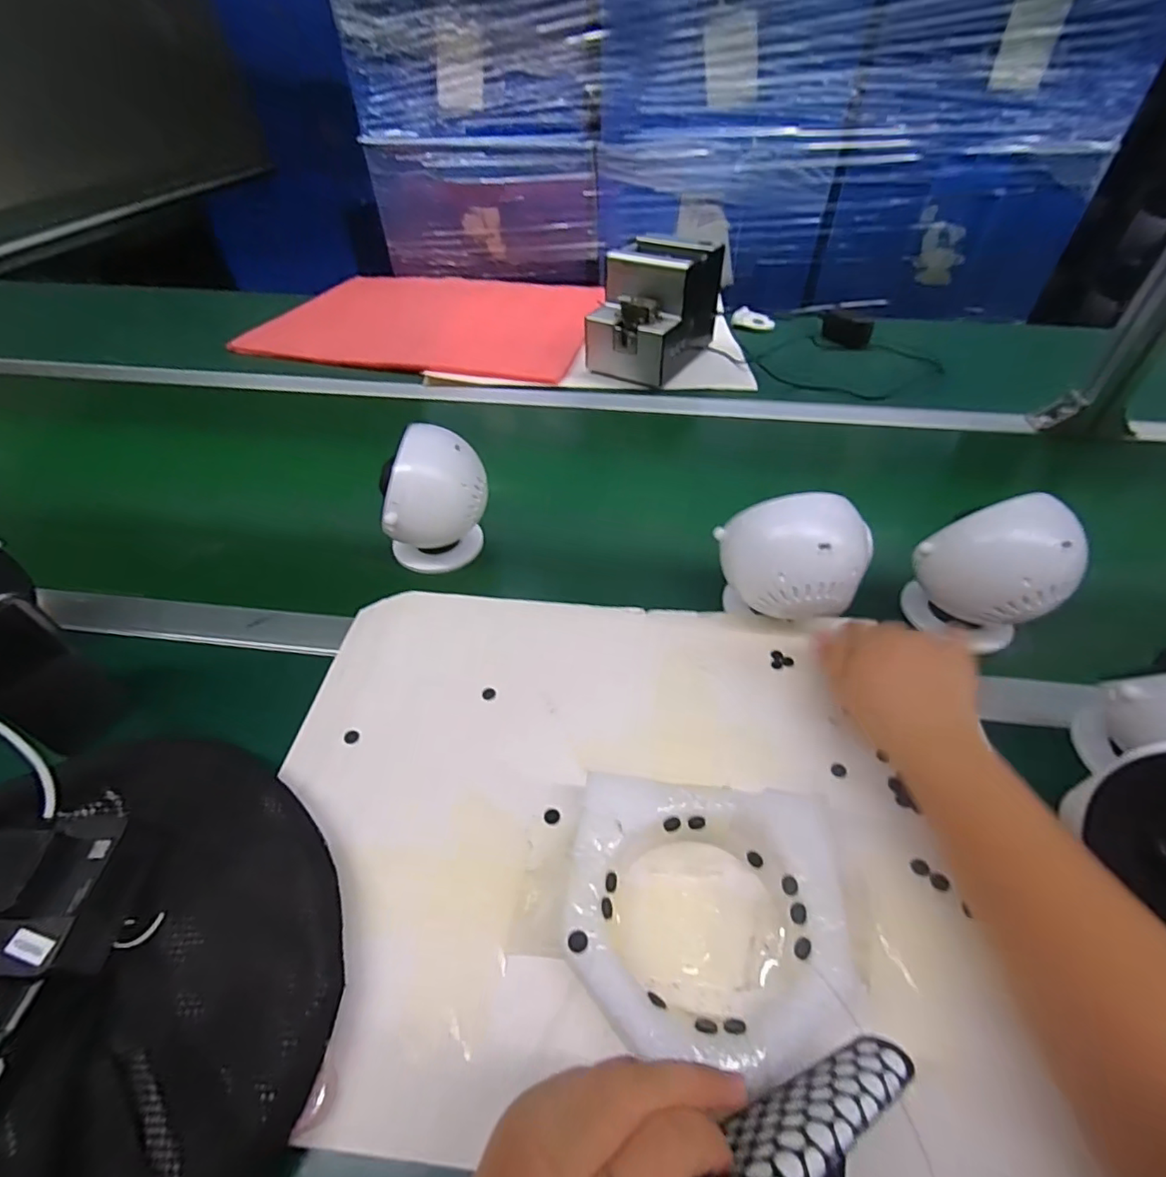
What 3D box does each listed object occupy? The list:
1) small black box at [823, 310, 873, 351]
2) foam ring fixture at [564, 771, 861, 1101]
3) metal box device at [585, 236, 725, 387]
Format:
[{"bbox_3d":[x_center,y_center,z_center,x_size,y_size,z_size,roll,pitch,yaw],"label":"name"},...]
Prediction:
[{"bbox_3d":[0.422,-0.415,0.892,0.080,0.045,0.049,22,50,20],"label":"small black box"},{"bbox_3d":[0.065,0.178,0.307,0.142,0.037,0.132,6,44,6],"label":"foam ring fixture"},{"bbox_3d":[0.100,-0.401,0.808,0.127,0.145,0.182,23,50,21],"label":"metal box device"}]

